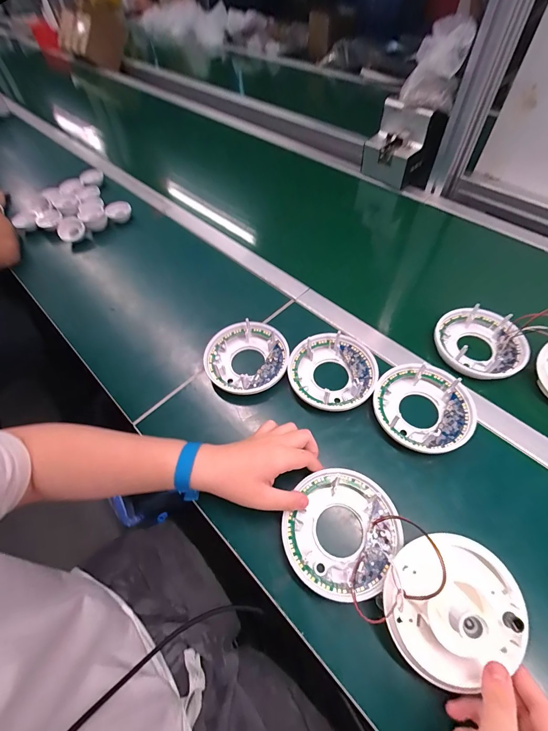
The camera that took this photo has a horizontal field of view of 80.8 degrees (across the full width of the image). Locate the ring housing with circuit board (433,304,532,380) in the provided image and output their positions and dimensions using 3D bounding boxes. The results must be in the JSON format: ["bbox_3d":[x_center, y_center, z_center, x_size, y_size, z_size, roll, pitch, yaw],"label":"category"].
[{"bbox_3d":[0.326,-0.040,0.506,0.122,0.048,0.129,-16,57,-7],"label":"ring housing with circuit board"}]

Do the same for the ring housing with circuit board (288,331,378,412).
[{"bbox_3d":[0.090,0.007,0.495,0.128,0.029,0.131,-2,56,2],"label":"ring housing with circuit board"}]

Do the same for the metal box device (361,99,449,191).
[{"bbox_3d":[0.282,-0.486,0.721,0.155,0.129,0.056,26,61,20],"label":"metal box device"}]

